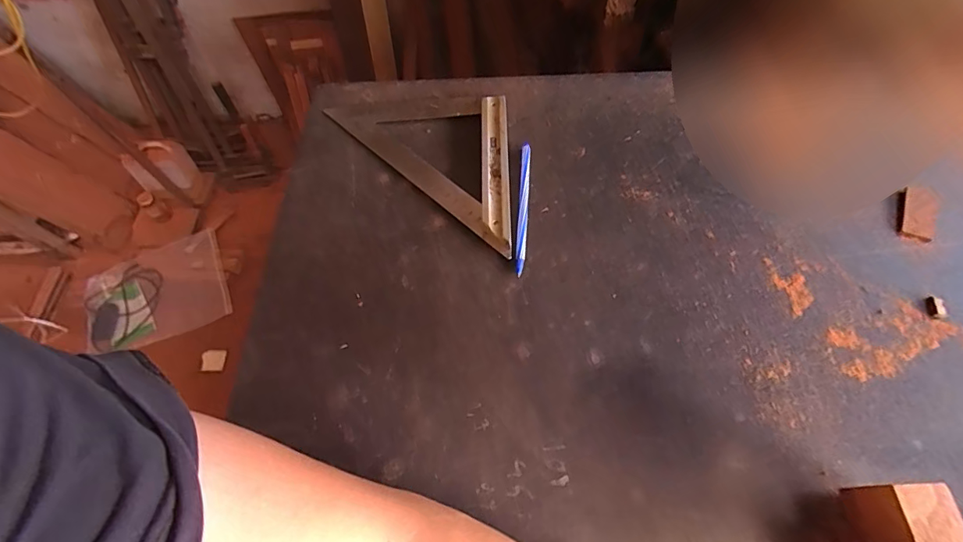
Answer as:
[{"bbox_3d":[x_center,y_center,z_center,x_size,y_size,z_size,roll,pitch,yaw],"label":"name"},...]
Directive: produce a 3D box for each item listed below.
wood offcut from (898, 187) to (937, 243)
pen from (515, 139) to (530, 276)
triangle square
[{"bbox_3d":[0.366,-0.049,0.383,0.026,0.004,0.049,20,66,14],"label":"wood offcut"},{"bbox_3d":[0.038,-0.060,0.412,0.008,0.010,0.138,3,62,5],"label":"pen"},{"bbox_3d":[-0.029,-0.130,0.448,0.245,0.014,0.126,39,71,21],"label":"triangle square"}]

